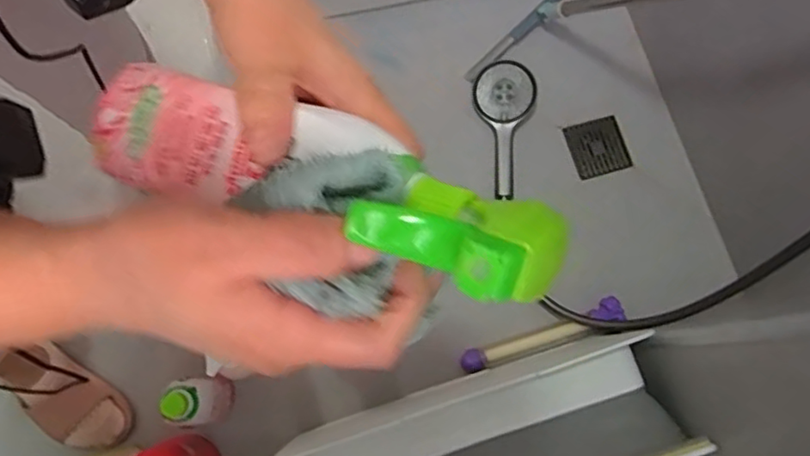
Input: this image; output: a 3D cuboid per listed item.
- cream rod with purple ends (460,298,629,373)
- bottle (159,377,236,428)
[{"bbox_3d":[0.215,0.170,0.949,0.267,0.040,0.040,-20,78,-6],"label":"cream rod with purple ends"},{"bbox_3d":[-0.281,0.243,0.844,0.051,0.182,0.068,-12,77,-4],"label":"bottle"}]

